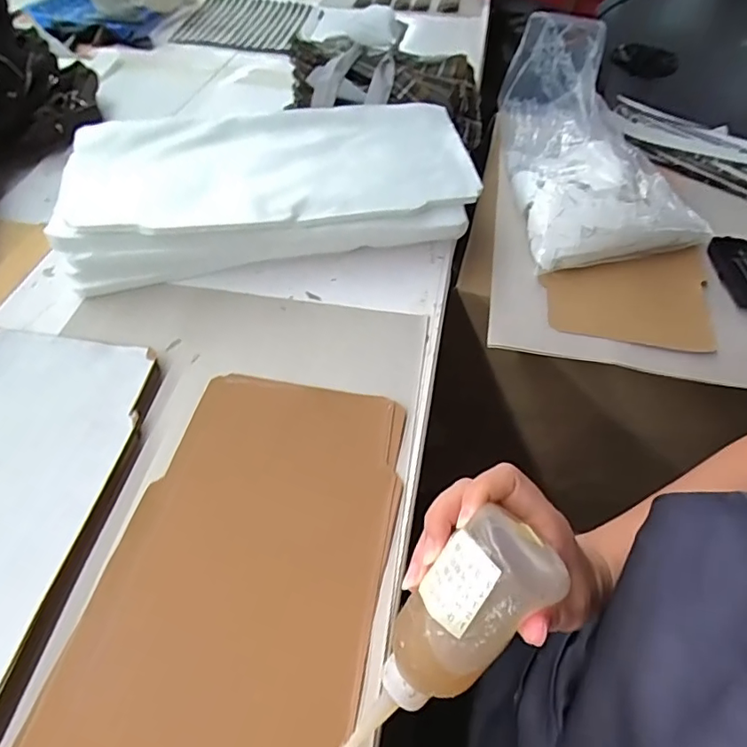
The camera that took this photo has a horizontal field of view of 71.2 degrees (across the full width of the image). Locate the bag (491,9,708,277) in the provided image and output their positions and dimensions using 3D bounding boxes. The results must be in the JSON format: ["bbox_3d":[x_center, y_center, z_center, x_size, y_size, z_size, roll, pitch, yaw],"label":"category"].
[{"bbox_3d":[0.284,-0.306,0.664,0.211,0.166,0.331,-5,52,-6],"label":"bag"}]

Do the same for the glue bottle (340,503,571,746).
[{"bbox_3d":[0.034,0.152,0.290,0.051,0.162,0.039,41,17,26],"label":"glue bottle"}]

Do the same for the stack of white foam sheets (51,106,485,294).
[{"bbox_3d":[-0.112,-0.215,0.569,0.440,0.065,0.186,-10,70,-6],"label":"stack of white foam sheets"}]

